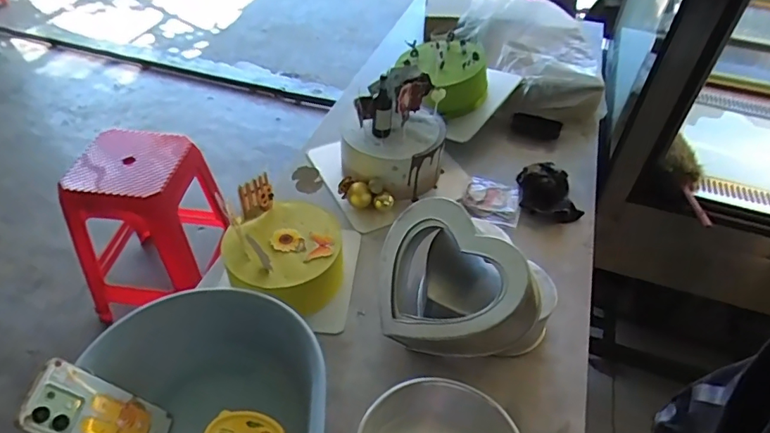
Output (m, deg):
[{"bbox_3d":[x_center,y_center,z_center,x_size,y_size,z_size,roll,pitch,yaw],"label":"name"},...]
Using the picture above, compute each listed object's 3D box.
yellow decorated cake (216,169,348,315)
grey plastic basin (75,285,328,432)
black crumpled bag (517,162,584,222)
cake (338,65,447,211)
[{"bbox_3d":[-0.152,0.048,0.750,0.172,0.127,0.183,1,45,-2],"label":"yellow decorated cake"},{"bbox_3d":[-0.210,0.261,0.584,0.274,0.154,0.306,0,45,-3],"label":"grey plastic basin"},{"bbox_3d":[0.307,-0.048,0.939,0.111,0.053,0.138,5,45,1],"label":"black crumpled bag"},{"bbox_3d":[0.015,-0.146,0.917,0.184,0.173,0.215,9,45,5],"label":"cake"}]

